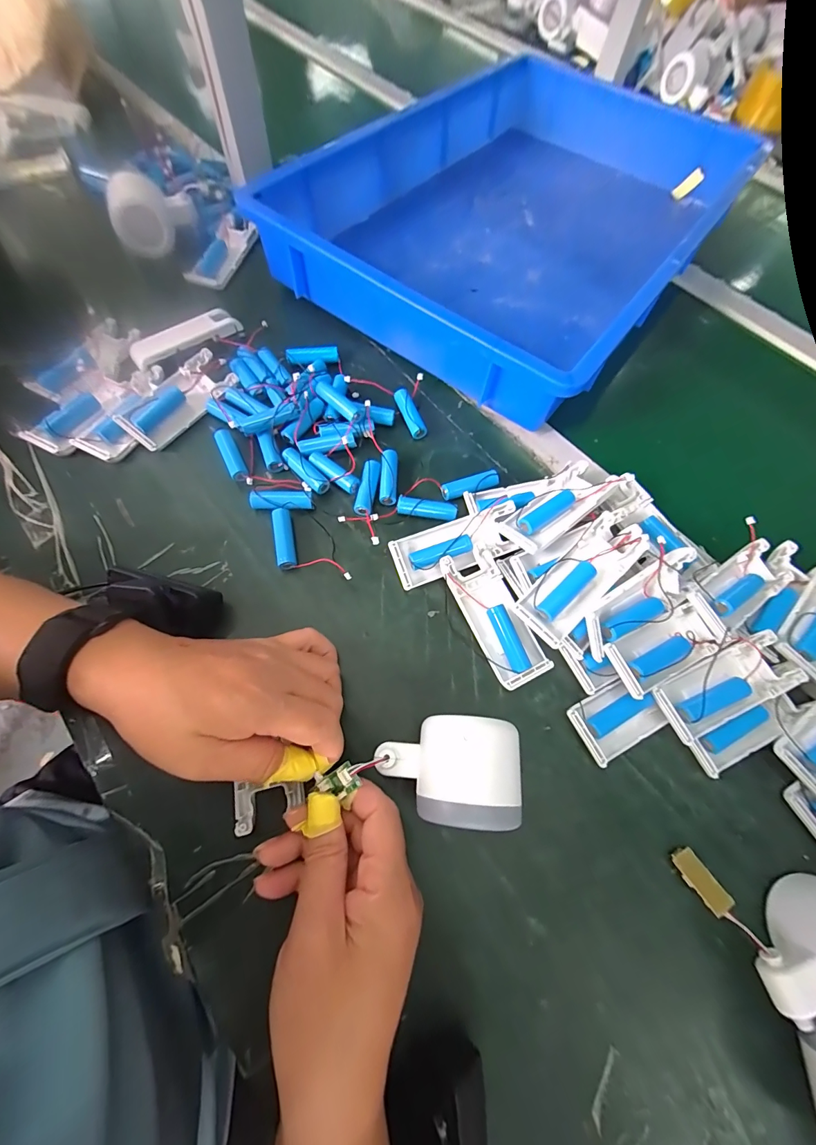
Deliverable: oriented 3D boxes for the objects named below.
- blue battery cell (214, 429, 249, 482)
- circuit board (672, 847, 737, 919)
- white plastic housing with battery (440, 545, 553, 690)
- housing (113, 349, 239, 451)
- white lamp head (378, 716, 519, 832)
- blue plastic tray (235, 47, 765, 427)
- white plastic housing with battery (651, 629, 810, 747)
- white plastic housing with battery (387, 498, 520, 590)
[{"bbox_3d":[-0.152,-0.100,0.340,0.014,0.013,0.050,-25,71,-13],"label":"blue battery cell"},{"bbox_3d":[0.177,0.185,0.237,0.015,0.005,0.032,-26,50,-11],"label":"circuit board"},{"bbox_3d":[0.063,0.031,0.292,0.041,0.016,0.102,-22,70,-12],"label":"white plastic housing with battery"},{"bbox_3d":[-0.203,-0.153,0.355,0.035,0.026,0.103,33,69,10],"label":"housing"},{"bbox_3d":[0.022,0.115,0.235,0.078,0.060,0.055,6,67,-1],"label":"white lamp head"},{"bbox_3d":[0.138,-0.434,0.457,0.350,0.101,0.546,31,69,10],"label":"blue plastic tray"},{"bbox_3d":[0.221,0.078,0.272,0.102,0.013,0.039,-21,70,-11],"label":"white plastic housing with battery"},{"bbox_3d":[0.038,-0.022,0.310,0.101,0.019,0.037,-19,69,-10],"label":"white plastic housing with battery"}]

